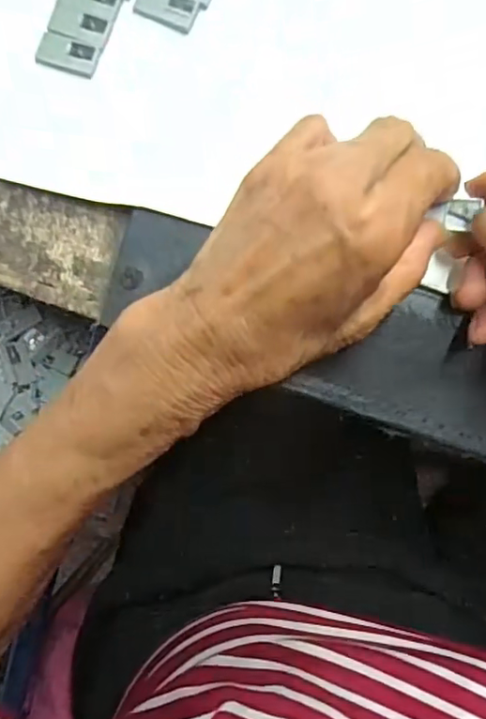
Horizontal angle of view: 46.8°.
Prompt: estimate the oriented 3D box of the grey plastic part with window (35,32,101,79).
[{"bbox_3d":[-0.079,-0.136,0.250,0.027,0.004,0.014,19,90,3],"label":"grey plastic part with window"}]

